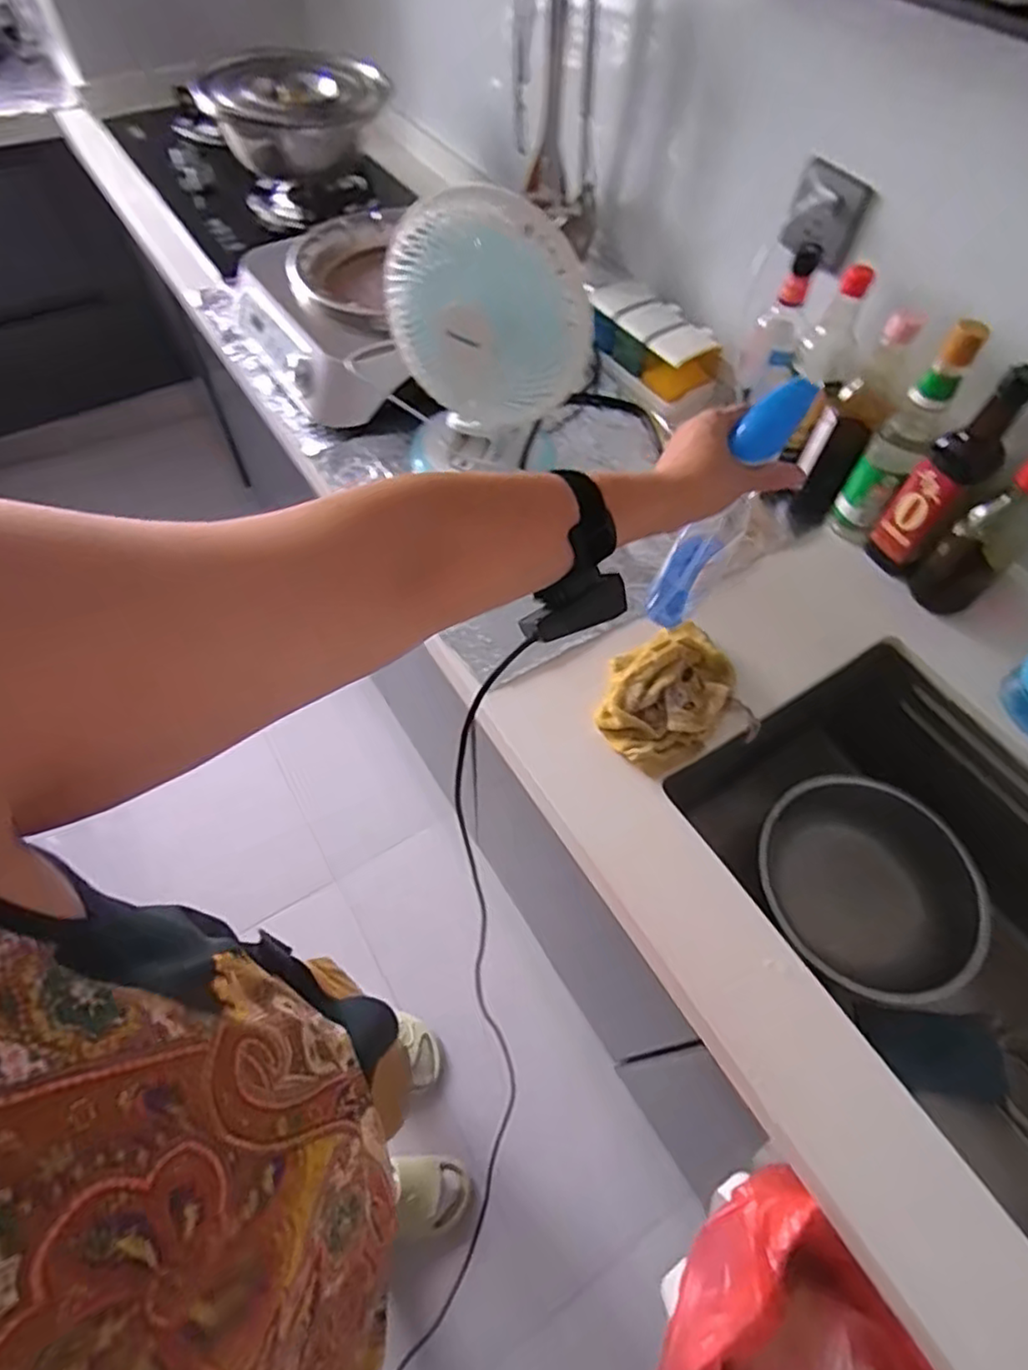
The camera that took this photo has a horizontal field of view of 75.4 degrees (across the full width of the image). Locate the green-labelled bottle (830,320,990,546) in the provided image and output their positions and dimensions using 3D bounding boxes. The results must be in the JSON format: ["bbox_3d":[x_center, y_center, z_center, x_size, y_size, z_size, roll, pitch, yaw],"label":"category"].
[{"bbox_3d":[0.436,-0.271,0.751,0.054,0.266,0.071,30,62,15],"label":"green-labelled bottle"}]

